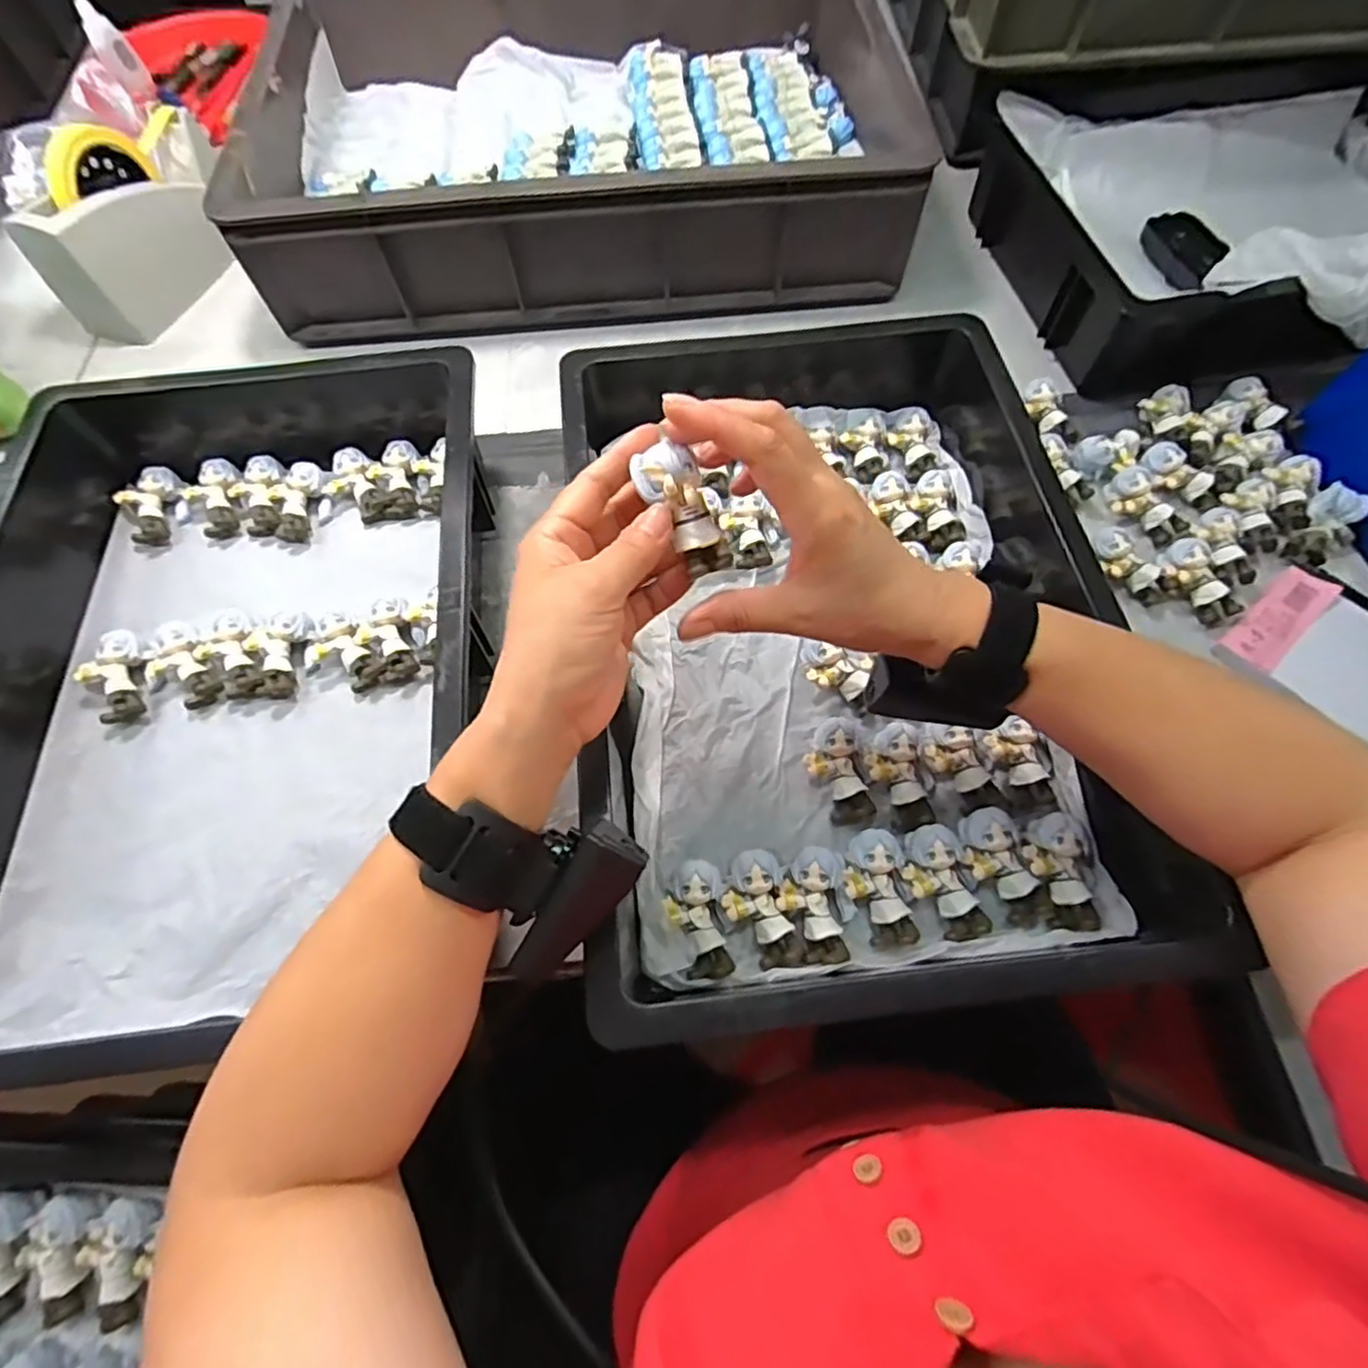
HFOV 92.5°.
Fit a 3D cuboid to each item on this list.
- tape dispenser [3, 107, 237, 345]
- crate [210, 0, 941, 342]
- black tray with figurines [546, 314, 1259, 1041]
[{"bbox_3d":[-0.498,-0.425,0.592,0.062,0.113,0.189,15,66,8],"label":"tape dispenser"},{"bbox_3d":[-0.100,-0.505,0.612,0.547,0.117,0.386,-6,65,-2],"label":"crate"},{"bbox_3d":[0.088,-0.059,0.423,0.318,0.087,0.480,-7,65,-2],"label":"black tray with figurines"}]

